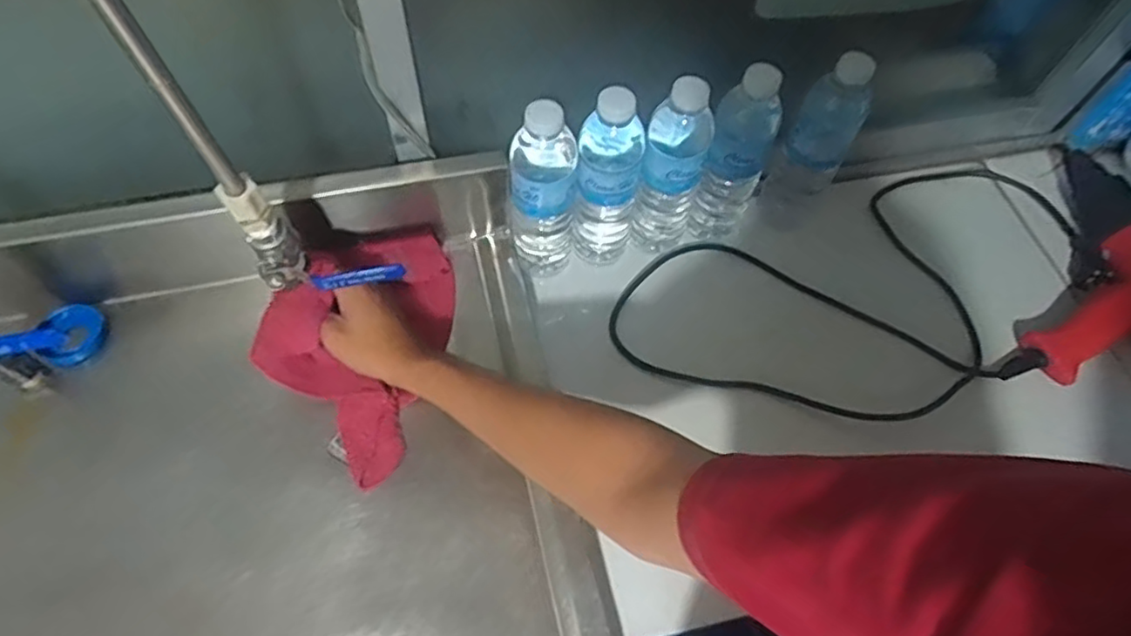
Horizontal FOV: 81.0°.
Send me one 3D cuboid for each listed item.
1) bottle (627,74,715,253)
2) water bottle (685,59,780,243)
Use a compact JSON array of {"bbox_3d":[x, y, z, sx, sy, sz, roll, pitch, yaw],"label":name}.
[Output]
[{"bbox_3d":[0.104,-0.148,0.645,0.059,0.200,0.065,13,61,4],"label":"bottle"},{"bbox_3d":[0.171,-0.163,0.657,0.054,0.210,0.074,26,63,11],"label":"water bottle"}]

